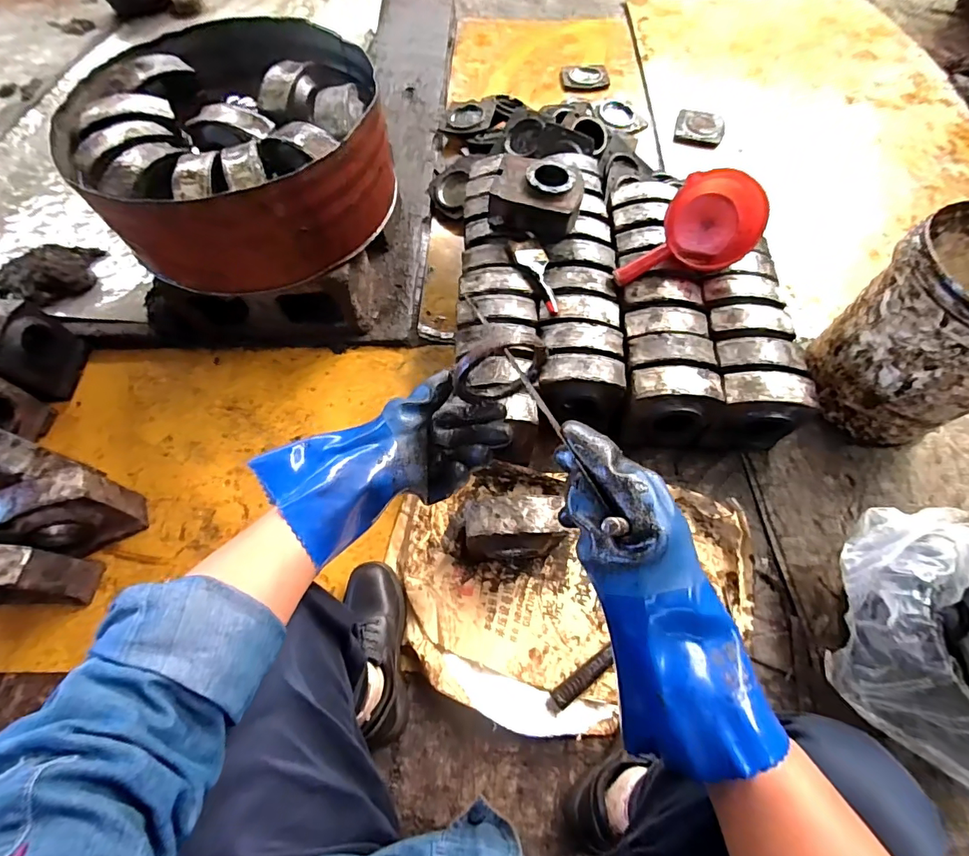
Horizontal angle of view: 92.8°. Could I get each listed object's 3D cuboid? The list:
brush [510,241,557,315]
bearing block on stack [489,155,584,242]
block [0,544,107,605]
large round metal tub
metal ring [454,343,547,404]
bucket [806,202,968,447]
[{"bbox_3d":[0.109,-0.315,0.939,0.066,0.034,0.195,-16,64,-7],"label":"brush"},{"bbox_3d":[0.112,-0.488,0.983,0.184,0.097,0.137,12,63,7],"label":"bearing block on stack"},{"bbox_3d":[-0.832,0.268,0.823,0.213,0.175,0.088,1,63,2],"label":"block"},{"bbox_3d":[-0.466,-0.525,0.902,0.535,0.222,0.497,0,63,1],"label":"large round metal tub"},{"bbox_3d":[0.014,-0.050,0.417,0.085,0.083,0.013,-17,65,-7],"label":"metal ring"},{"bbox_3d":[0.847,-0.174,0.861,0.314,0.325,0.300,0,63,1],"label":"bucket"}]

